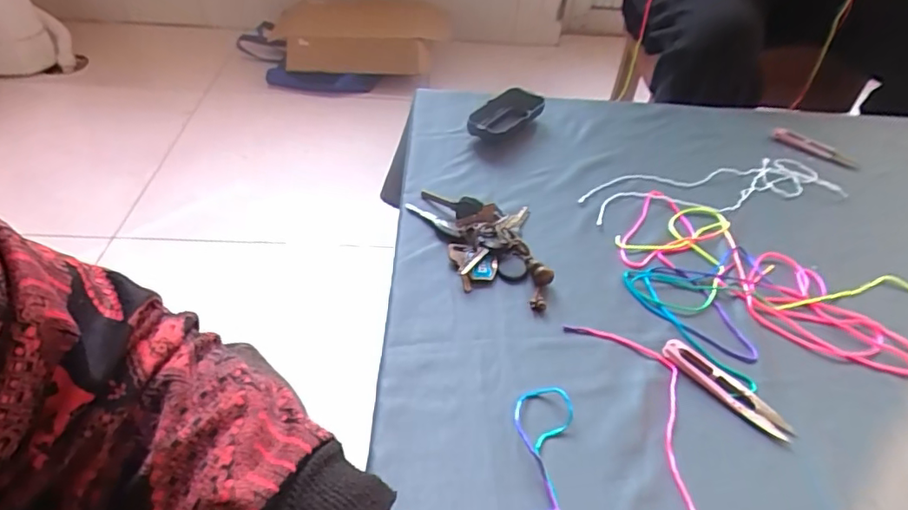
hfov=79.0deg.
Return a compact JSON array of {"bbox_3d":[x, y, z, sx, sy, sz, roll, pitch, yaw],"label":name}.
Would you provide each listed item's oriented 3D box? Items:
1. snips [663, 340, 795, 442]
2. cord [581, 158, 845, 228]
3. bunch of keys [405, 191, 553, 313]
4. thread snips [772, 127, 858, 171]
[{"bbox_3d":[0.204,0.099,0.413,0.100,0.009,0.021,36,51,28],"label":"snips"},{"bbox_3d":[0.284,-0.074,0.601,0.305,0.008,0.076,-8,45,-14],"label":"cord"},{"bbox_3d":[0.023,-0.011,0.507,0.113,0.023,0.146,-1,44,-7],"label":"bunch of keys"},{"bbox_3d":[0.451,-0.135,0.687,0.102,0.006,0.023,35,50,27],"label":"thread snips"}]

